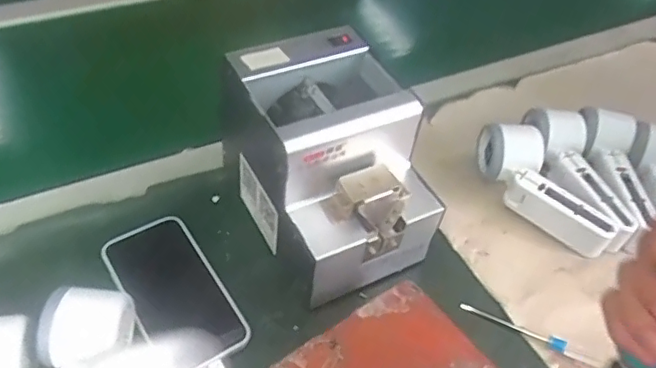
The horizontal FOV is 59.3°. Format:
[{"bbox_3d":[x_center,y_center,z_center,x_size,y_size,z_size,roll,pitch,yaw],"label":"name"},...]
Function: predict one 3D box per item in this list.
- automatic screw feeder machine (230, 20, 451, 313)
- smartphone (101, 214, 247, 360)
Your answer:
[{"bbox_3d":[0.002,-0.015,0.498,0.125,0.147,0.170,-20,53,-23],"label":"automatic screw feeder machine"},{"bbox_3d":[-0.128,0.088,0.483,0.073,0.007,0.145,-26,55,-27],"label":"smartphone"}]

